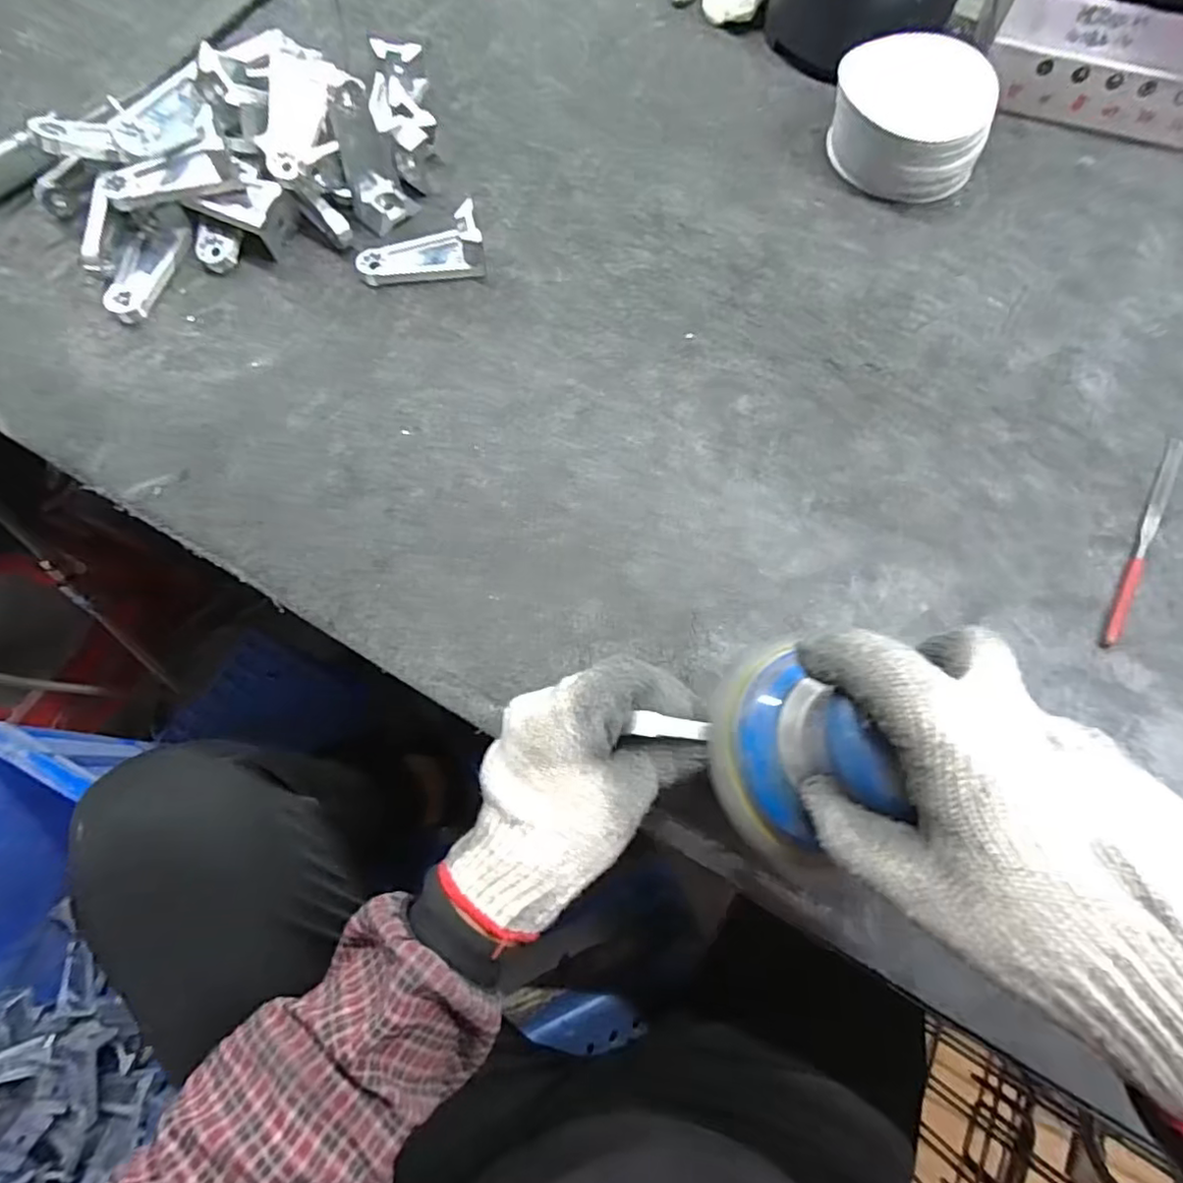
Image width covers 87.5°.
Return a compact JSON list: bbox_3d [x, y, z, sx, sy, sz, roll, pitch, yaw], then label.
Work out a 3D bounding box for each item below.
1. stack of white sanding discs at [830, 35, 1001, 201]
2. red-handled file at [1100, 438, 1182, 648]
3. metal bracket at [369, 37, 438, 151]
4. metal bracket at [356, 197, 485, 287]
[{"bbox_3d":[0.256,-0.377,0.495,0.113,0.061,0.117,-38,75,-13],"label":"stack of white sanding discs"},{"bbox_3d":[0.368,-0.036,0.409,0.011,0.005,0.173,30,73,9],"label":"red-handled file"},{"bbox_3d":[-0.155,-0.399,0.509,0.047,0.039,0.138,-11,71,-5],"label":"metal bracket"},{"bbox_3d":[-0.129,-0.257,0.464,0.093,0.032,0.036,-10,71,-4],"label":"metal bracket"}]

